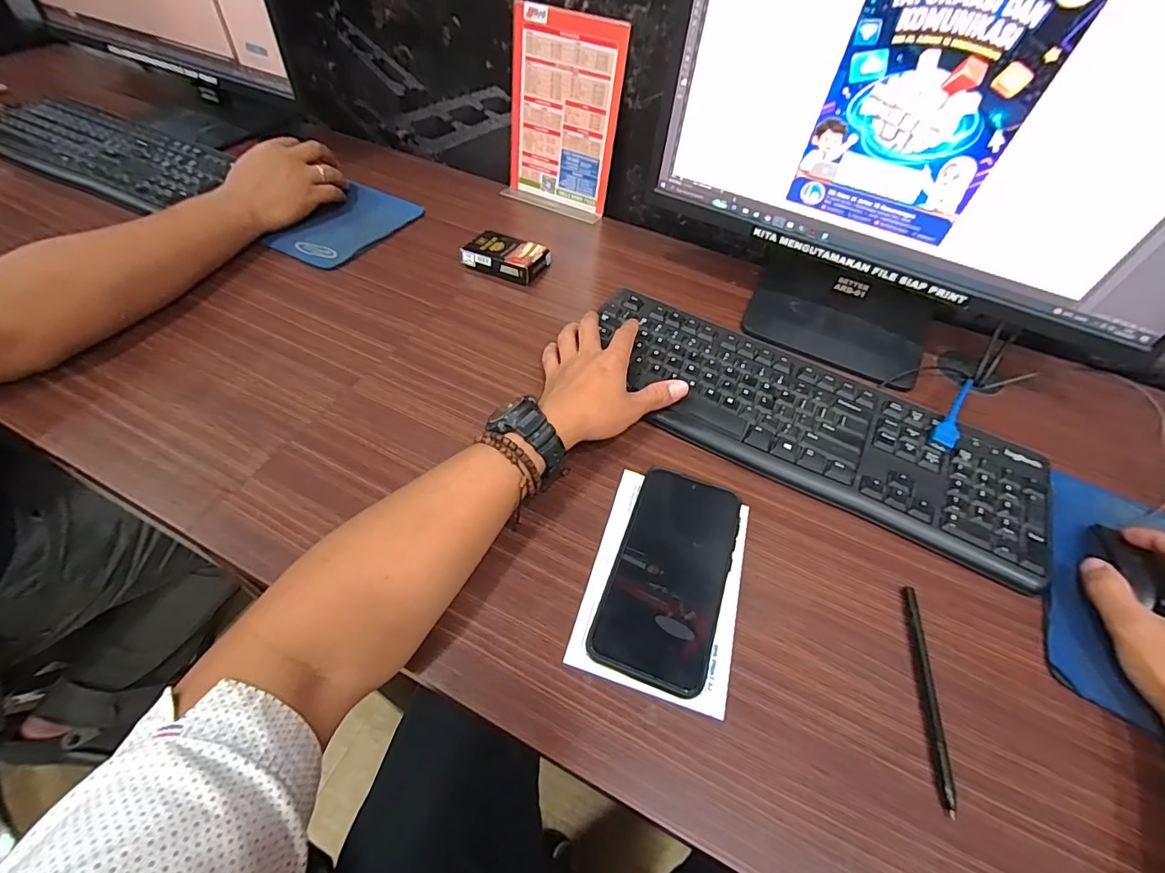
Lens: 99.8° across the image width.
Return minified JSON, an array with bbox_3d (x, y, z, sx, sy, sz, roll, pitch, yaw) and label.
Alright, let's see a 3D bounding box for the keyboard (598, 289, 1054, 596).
[{"bbox_3d":[0.201,-0.027,0.461,0.422,0.026,0.163,30,56,18],"label":"keyboard"}]

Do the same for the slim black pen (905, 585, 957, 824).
[{"bbox_3d":[0.231,0.167,0.328,0.007,0.007,0.138,13,52,5],"label":"slim black pen"}]

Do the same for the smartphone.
[{"bbox_3d":[0.065,0.099,0.364,0.080,0.015,0.158,19,53,10],"label":"smartphone"}]

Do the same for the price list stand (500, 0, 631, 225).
[{"bbox_3d":[-0.028,-0.405,0.629,0.145,0.204,0.053,22,54,12],"label":"price list stand"}]

